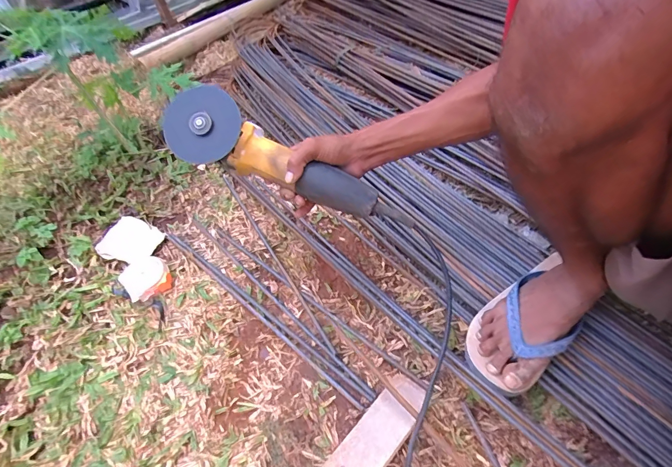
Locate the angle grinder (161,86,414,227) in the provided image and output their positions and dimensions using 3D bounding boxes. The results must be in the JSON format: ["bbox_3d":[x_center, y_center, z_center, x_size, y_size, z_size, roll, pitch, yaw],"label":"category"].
[{"bbox_3d":[-0.061,-0.091,0.474,0.325,0.073,0.075,25,50,-2],"label":"angle grinder"}]

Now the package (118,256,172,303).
[{"bbox_3d":[-0.348,0.081,0.658,0.075,0.033,0.089,-36,53,-25],"label":"package"}]

